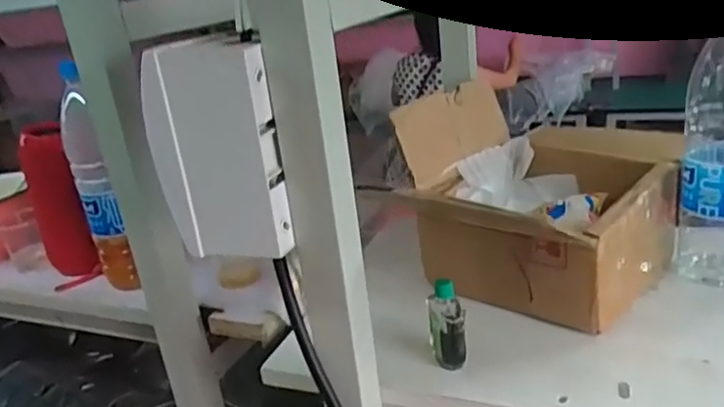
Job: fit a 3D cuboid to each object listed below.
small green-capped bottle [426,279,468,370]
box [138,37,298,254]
[{"bbox_3d":[0.060,0.087,0.443,0.025,0.061,0.019,-6,21,6],"label":"small green-capped bottle"},{"bbox_3d":[-0.088,-0.031,0.378,0.077,0.125,0.031,4,24,29],"label":"box"}]

